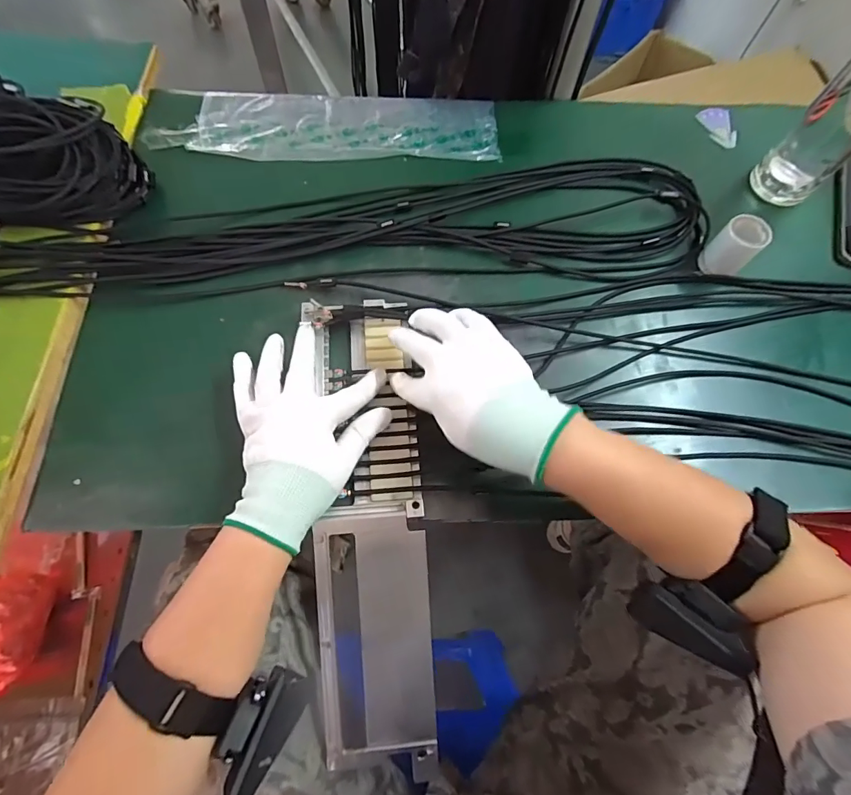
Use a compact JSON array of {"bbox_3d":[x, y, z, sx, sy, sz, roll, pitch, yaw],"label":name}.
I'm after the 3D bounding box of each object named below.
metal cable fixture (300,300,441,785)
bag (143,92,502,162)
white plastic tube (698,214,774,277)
[{"bbox_3d":[-0.046,0.100,0.371,0.089,0.046,0.384,-5,79,-4],"label":"metal cable fixture"},{"bbox_3d":[-0.106,-0.314,0.511,0.377,0.011,0.103,-2,68,-3],"label":"bag"},{"bbox_3d":[0.314,-0.152,0.458,0.034,0.064,0.043,-41,75,-17],"label":"white plastic tube"}]

